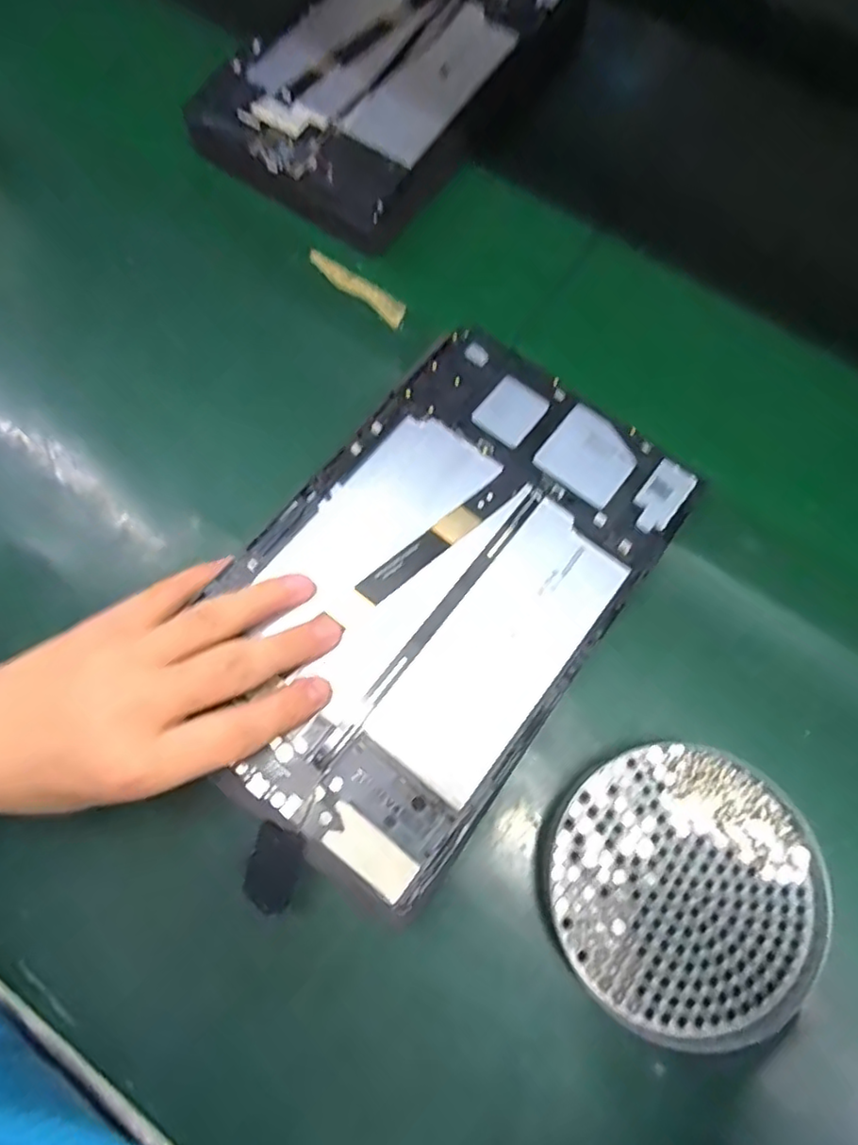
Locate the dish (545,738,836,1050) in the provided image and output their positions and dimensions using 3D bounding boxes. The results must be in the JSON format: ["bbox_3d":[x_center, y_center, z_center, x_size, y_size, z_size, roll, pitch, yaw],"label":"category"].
[{"bbox_3d":[0.110,0.135,0.272,0.113,0.017,0.114,0,76,1],"label":"dish"}]

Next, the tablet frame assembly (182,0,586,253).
[{"bbox_3d":[-0.023,-0.318,0.396,0.148,0.029,0.237,37,80,9],"label":"tablet frame assembly"}]

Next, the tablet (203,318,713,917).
[{"bbox_3d":[0.004,0.002,0.283,0.146,0.006,0.236,36,74,9],"label":"tablet"}]

